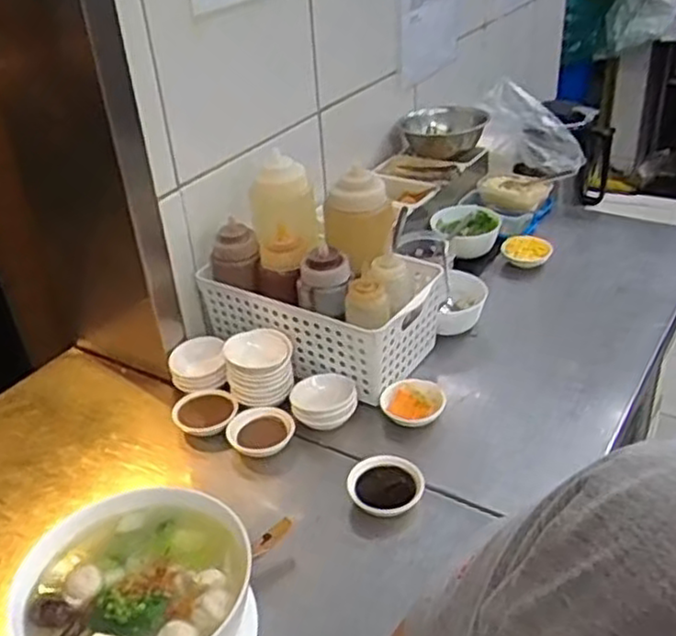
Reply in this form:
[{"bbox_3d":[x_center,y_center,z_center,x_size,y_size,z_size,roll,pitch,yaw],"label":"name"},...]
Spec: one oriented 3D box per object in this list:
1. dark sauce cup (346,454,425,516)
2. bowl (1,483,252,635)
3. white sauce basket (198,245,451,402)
[{"bbox_3d":[0.049,0.169,0.739,0.074,0.025,0.069,-3,33,2],"label":"dark sauce cup"},{"bbox_3d":[-0.164,0.236,0.608,0.171,0.081,0.179,-3,33,2],"label":"bowl"},{"bbox_3d":[-0.025,-0.005,0.928,0.265,0.115,0.149,14,37,26],"label":"white sauce basket"}]

